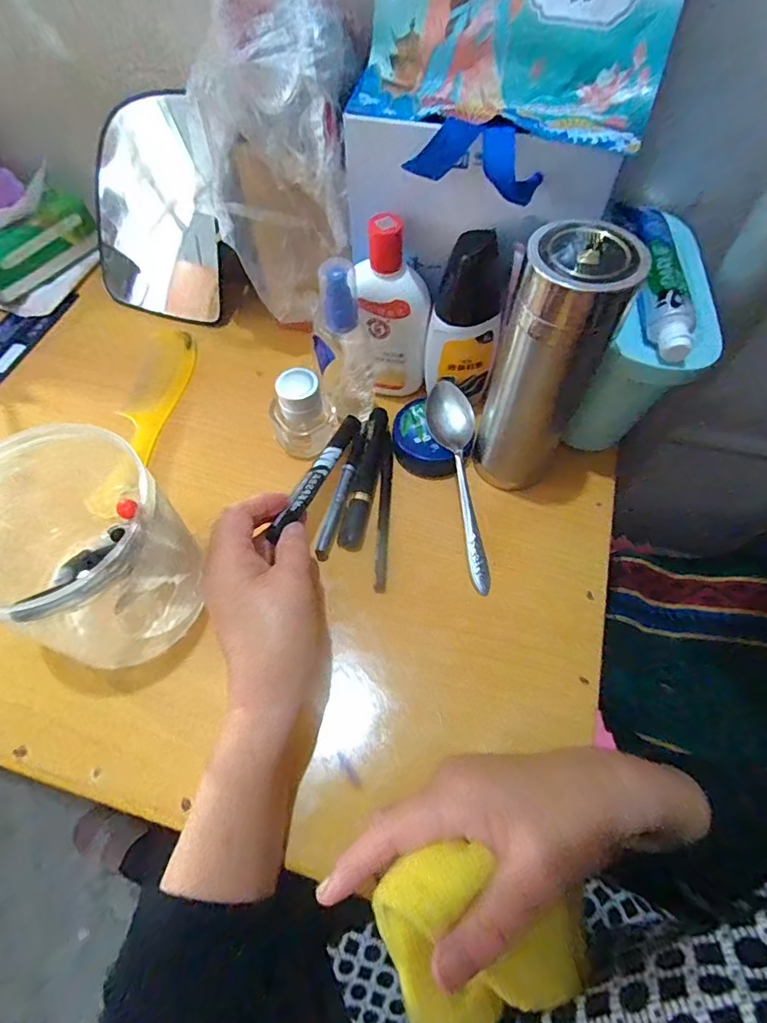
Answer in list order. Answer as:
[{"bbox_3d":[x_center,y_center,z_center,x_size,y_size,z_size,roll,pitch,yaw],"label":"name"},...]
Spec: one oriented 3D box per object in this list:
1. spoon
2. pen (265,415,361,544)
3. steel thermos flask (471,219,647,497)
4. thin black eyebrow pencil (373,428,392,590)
[{"bbox_3d":[0.065,-0.021,0.381,0.035,0.014,0.165,-10,78,-5],"label":"spoon"},{"bbox_3d":[-0.049,-0.030,0.378,0.016,0.015,0.142,19,47,9],"label":"pen"},{"bbox_3d":[0.106,-0.090,0.334,0.063,0.183,0.063,12,63,6],"label":"steel thermos flask"},{"bbox_3d":[0.001,-0.004,0.388,0.009,0.007,0.139,3,62,1],"label":"thin black eyebrow pencil"}]

